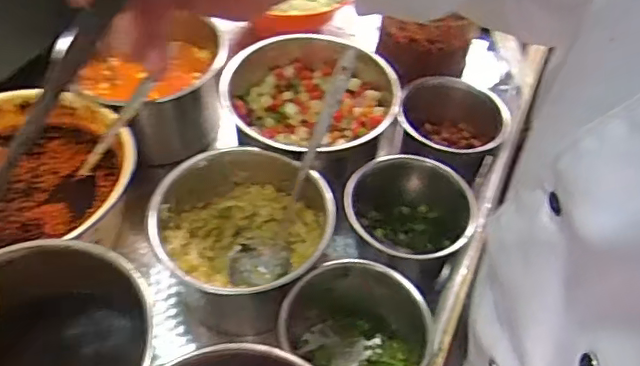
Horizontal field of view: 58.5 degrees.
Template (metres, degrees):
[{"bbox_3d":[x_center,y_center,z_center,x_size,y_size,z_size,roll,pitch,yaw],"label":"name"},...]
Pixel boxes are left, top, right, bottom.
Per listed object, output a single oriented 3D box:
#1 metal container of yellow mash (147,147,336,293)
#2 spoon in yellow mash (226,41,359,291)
[{"bbox_3d":[-0.066,0.051,0.525,0.153,0.092,0.145,1,47,-1],"label":"metal container of yellow mash"},{"bbox_3d":[-0.022,-0.012,0.534,0.053,0.239,0.042,28,15,23],"label":"spoon in yellow mash"}]

